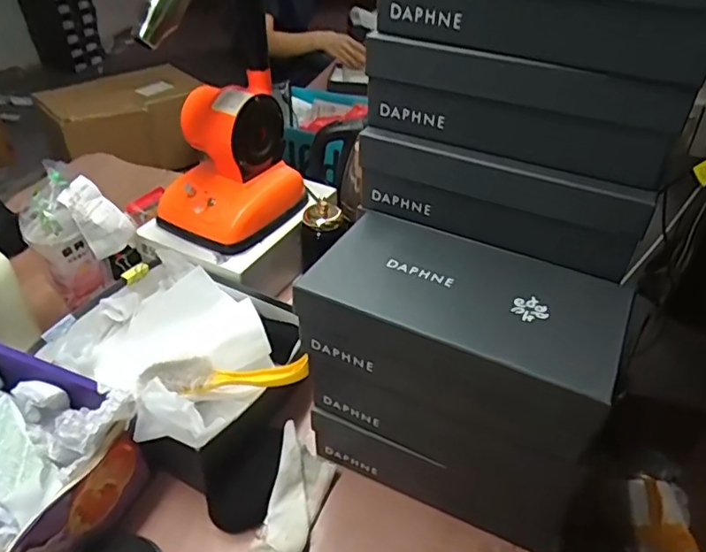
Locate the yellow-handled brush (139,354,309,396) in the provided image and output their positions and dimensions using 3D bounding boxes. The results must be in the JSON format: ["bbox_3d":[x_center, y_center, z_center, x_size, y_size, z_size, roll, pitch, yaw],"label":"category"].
[{"bbox_3d":[-0.164,0.123,0.690,0.219,0.046,0.051,5,39,4],"label":"yellow-handled brush"}]

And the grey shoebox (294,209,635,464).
[{"bbox_3d":[0.109,0.045,0.568,0.291,0.101,0.170,20,43,21],"label":"grey shoebox"}]

